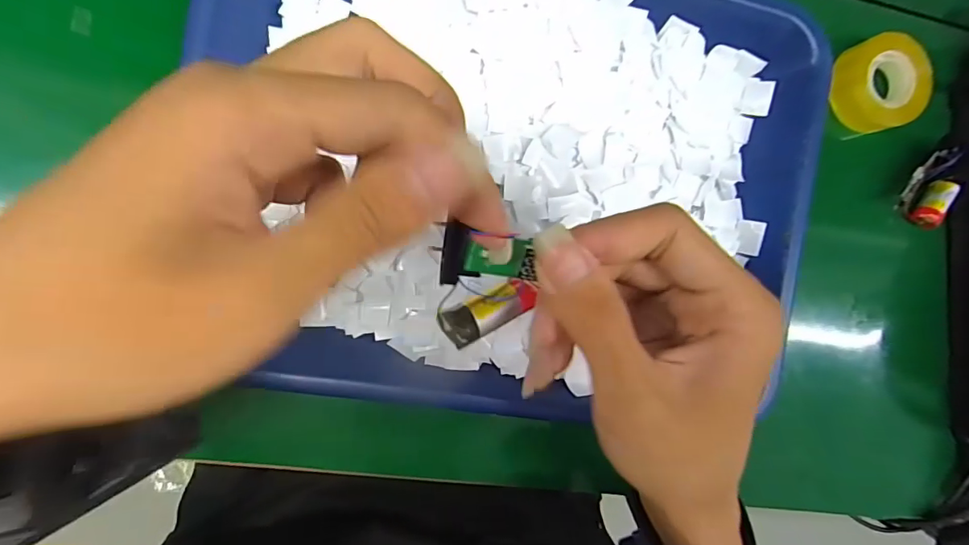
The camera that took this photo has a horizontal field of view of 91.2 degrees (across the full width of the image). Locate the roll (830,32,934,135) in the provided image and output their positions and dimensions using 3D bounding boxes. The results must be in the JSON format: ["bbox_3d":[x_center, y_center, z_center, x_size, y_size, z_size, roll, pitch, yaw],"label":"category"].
[{"bbox_3d":[0.251,-0.120,0.300,0.047,0.020,0.055,-16,98,-7],"label":"roll"}]

